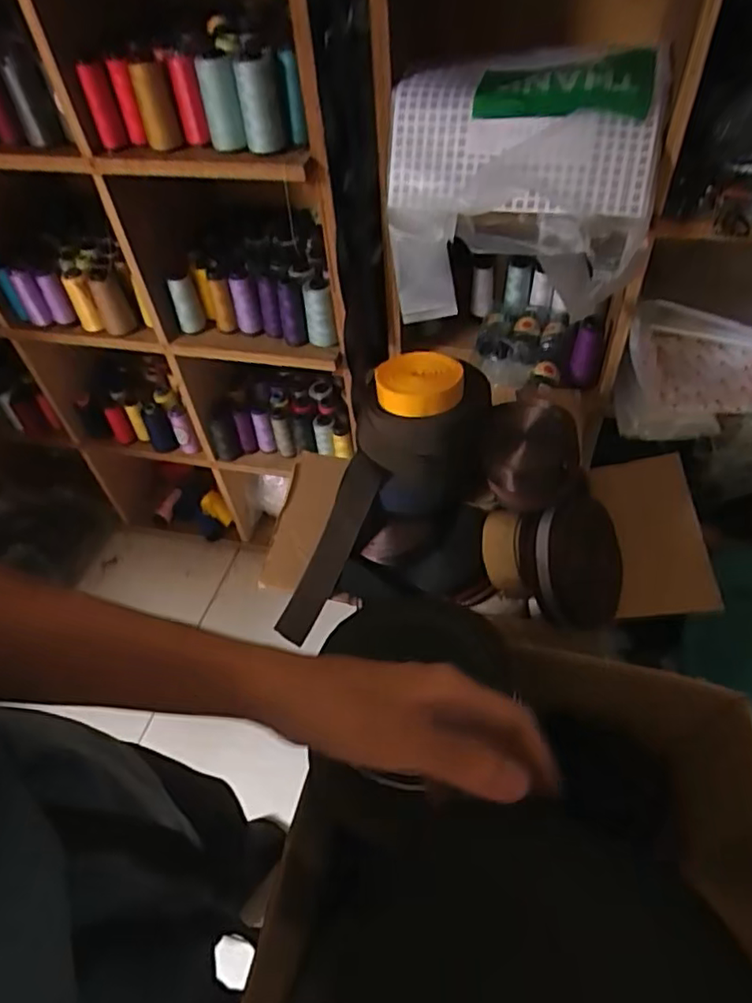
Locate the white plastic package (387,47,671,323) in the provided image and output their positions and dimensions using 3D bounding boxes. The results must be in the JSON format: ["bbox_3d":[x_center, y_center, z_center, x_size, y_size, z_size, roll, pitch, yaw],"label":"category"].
[{"bbox_3d":[0.174,-0.386,0.776,0.305,0.238,0.183,7,51,11],"label":"white plastic package"}]

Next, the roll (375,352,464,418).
[{"bbox_3d":[0.044,-0.124,0.636,0.088,0.028,0.078,2,51,7],"label":"roll"}]

